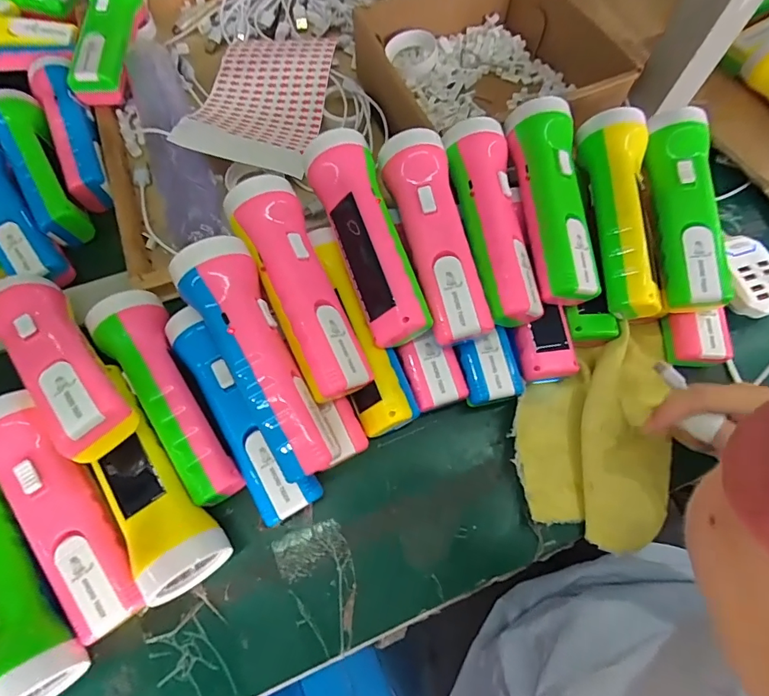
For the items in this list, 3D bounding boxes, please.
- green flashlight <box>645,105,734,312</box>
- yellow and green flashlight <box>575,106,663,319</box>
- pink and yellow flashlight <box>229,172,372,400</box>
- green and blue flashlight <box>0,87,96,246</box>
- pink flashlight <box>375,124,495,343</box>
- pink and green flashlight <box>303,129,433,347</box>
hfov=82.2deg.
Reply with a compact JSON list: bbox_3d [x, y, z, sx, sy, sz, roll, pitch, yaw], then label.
[{"bbox_3d":[0.236,-0.110,0.349,0.038,0.035,0.161,-1,82,-3],"label":"green flashlight"},{"bbox_3d":[0.186,-0.105,0.342,0.051,0.053,0.160,2,65,-1],"label":"yellow and green flashlight"},{"bbox_3d":[-0.059,-0.040,0.310,0.045,0.058,0.160,-22,68,-12],"label":"pink and yellow flashlight"},{"bbox_3d":[-0.317,-0.169,0.404,0.044,0.044,0.167,-32,70,-15],"label":"green and blue flashlight"},{"bbox_3d":[0.037,-0.081,0.332,0.050,0.058,0.166,-10,66,-7],"label":"pink flashlight"},{"bbox_3d":[-0.012,-0.080,0.325,0.050,0.057,0.165,-17,67,-10],"label":"pink and green flashlight"}]

